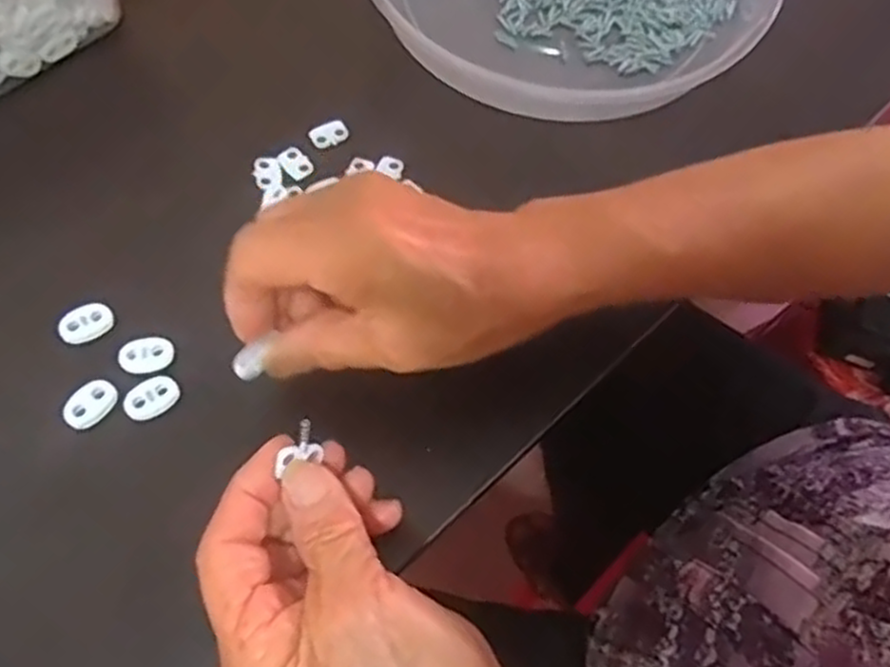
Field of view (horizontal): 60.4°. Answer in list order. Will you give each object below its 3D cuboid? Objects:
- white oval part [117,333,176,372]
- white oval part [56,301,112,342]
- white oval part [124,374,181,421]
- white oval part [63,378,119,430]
[{"bbox_3d":[-0.131,0.008,0.334,0.022,0.004,0.017,-3,66,-6],"label":"white oval part"},{"bbox_3d":[-0.160,-0.005,0.341,0.022,0.006,0.016,-35,73,-18],"label":"white oval part"},{"bbox_3d":[-0.126,0.027,0.327,0.023,0.004,0.016,-40,74,-19],"label":"white oval part"},{"bbox_3d":[-0.151,0.030,0.324,0.016,0.005,0.023,33,67,10],"label":"white oval part"}]

